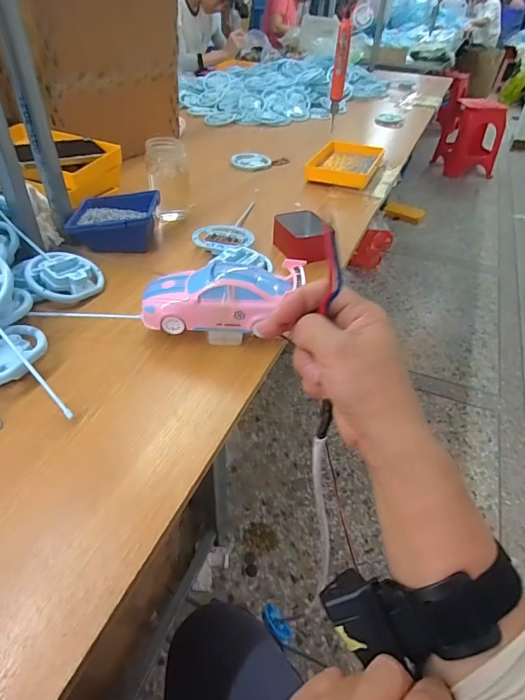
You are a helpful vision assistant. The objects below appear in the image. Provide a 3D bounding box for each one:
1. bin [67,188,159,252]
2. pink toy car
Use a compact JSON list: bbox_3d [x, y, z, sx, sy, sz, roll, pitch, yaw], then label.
[{"bbox_3d":[-0.262,-0.224,0.760,0.145,0.073,0.113,1,42,-2],"label":"bin"},{"bbox_3d":[-0.050,-0.069,0.527,0.202,0.058,0.073,-8,41,9],"label":"pink toy car"}]

